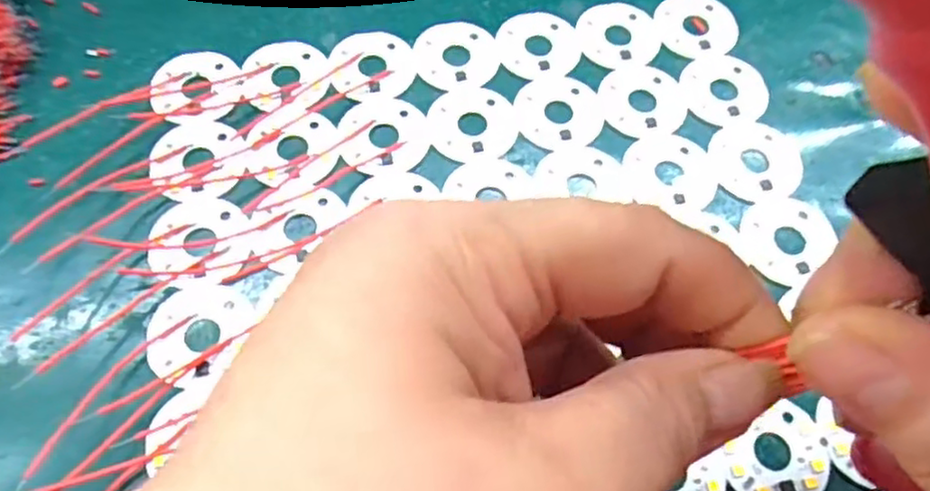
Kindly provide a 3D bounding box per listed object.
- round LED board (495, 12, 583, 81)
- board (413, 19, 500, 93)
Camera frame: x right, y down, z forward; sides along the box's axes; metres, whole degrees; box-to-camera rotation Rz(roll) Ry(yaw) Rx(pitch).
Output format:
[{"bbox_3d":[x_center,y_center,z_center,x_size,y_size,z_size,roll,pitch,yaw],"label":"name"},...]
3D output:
[{"bbox_3d":[0.027,-0.074,0.255,0.030,0.004,0.029,0,64,-1],"label":"round LED board"},{"bbox_3d":[-0.003,-0.071,0.253,0.031,0.004,0.031,0,64,-1],"label":"board"}]

